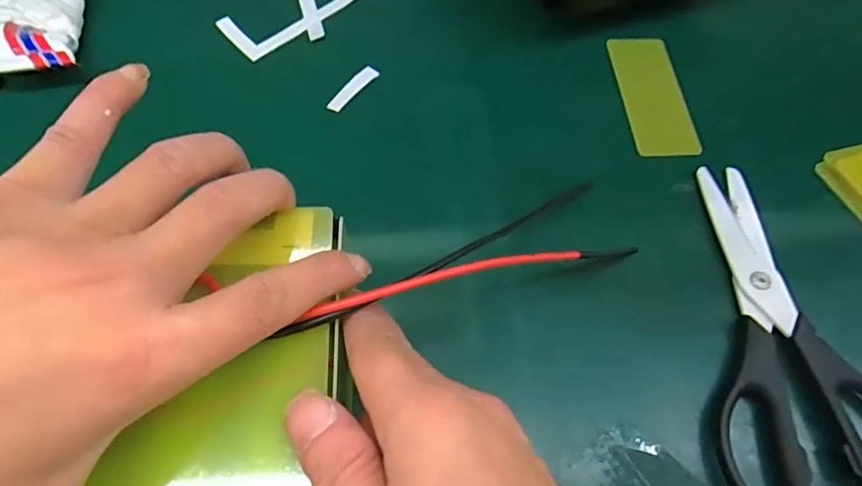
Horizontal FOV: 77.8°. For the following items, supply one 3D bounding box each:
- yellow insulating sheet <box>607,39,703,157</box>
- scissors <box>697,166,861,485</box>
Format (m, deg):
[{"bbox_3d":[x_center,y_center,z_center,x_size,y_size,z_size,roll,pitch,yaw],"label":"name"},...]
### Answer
[{"bbox_3d":[0.143,-0.096,0.343,0.040,0.004,0.095,-2,64,-4],"label":"yellow insulating sheet"},{"bbox_3d":[0.177,0.041,0.270,0.089,0.015,0.184,1,63,-2],"label":"scissors"}]

